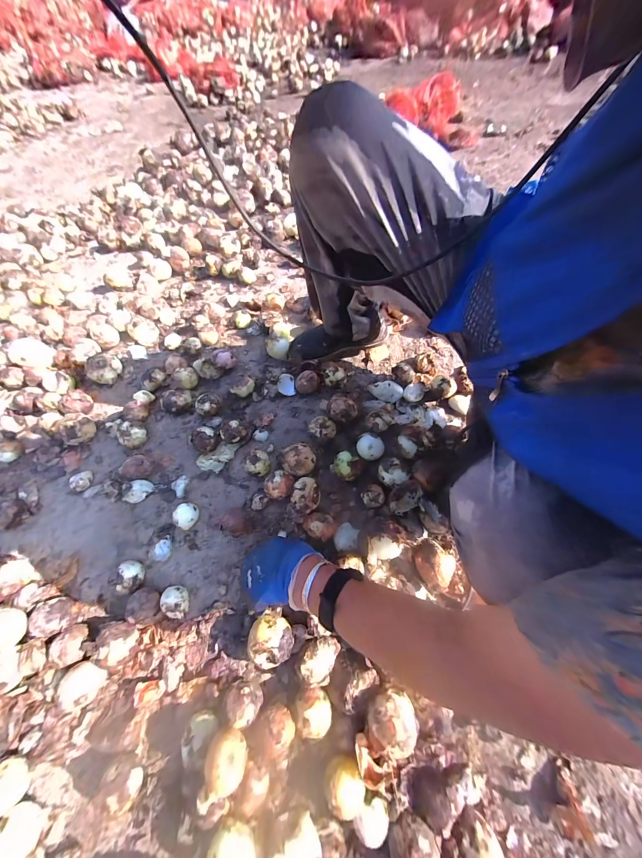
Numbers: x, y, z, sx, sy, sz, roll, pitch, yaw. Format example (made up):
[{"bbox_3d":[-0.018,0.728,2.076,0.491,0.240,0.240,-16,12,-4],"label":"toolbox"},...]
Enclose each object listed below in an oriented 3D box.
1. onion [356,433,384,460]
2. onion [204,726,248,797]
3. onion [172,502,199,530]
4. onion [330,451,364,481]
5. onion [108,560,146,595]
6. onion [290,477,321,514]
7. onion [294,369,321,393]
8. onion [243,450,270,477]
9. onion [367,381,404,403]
[{"bbox_3d":[0.107,0.043,0.600,0.057,0.048,0.054,-1,62,2],"label":"onion"},{"bbox_3d":[-0.123,0.428,0.350,0.054,0.051,0.056,-1,62,2],"label":"onion"},{"bbox_3d":[-0.267,0.175,0.552,0.041,0.040,0.048,22,65,14],"label":"onion"},{"bbox_3d":[0.057,0.078,0.579,0.062,0.049,0.059,-1,62,2],"label":"onion"},{"bbox_3d":[-0.354,0.271,0.503,0.050,0.042,0.053,-1,62,2],"label":"onion"},{"bbox_3d":[-0.031,0.133,0.544,0.057,0.060,0.060,-1,62,2],"label":"onion"},{"bbox_3d":[-0.034,-0.116,0.688,0.059,0.049,0.055,-1,62,2],"label":"onion"},{"bbox_3d":[-0.136,0.078,0.591,0.053,0.044,0.052,-1,62,2],"label":"onion"},{"bbox_3d":[0.158,-0.092,0.673,0.081,0.036,0.057,0,62,3],"label":"onion"}]

